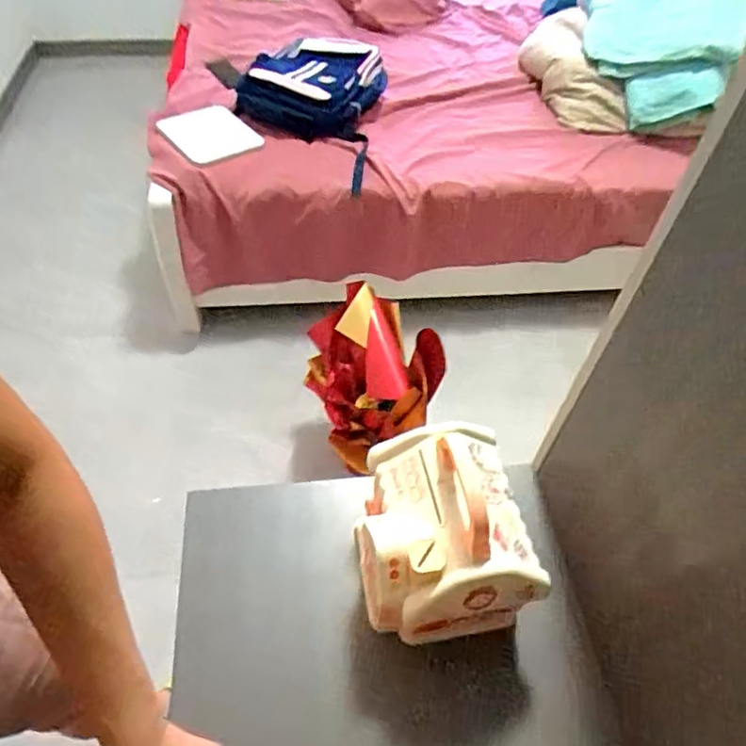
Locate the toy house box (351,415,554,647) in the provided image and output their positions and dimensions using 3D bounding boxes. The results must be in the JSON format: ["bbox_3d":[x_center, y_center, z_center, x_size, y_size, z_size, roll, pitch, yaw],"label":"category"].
[{"bbox_3d":[0.069,0.158,0.595,0.155,0.169,0.171,-6,54,-9],"label":"toy house box"}]

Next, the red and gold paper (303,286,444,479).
[{"bbox_3d":[-0.004,-0.006,1.299,0.244,0.216,0.354,-13,55,-14],"label":"red and gold paper"}]

